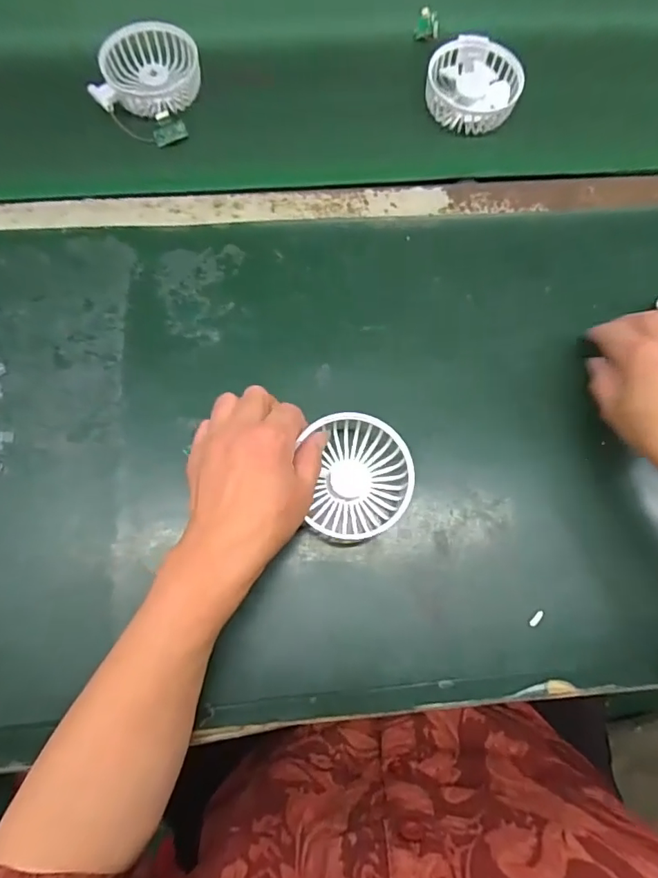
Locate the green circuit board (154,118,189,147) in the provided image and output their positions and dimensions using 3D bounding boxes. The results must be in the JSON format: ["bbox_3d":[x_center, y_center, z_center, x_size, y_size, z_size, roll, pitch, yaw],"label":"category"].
[{"bbox_3d":[-0.151,-0.292,0.478,0.032,0.015,0.004,-36,36,-16],"label":"green circuit board"}]

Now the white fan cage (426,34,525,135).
[{"bbox_3d":[0.140,-0.344,0.484,0.089,0.022,0.090,6,76,0],"label":"white fan cage"}]

